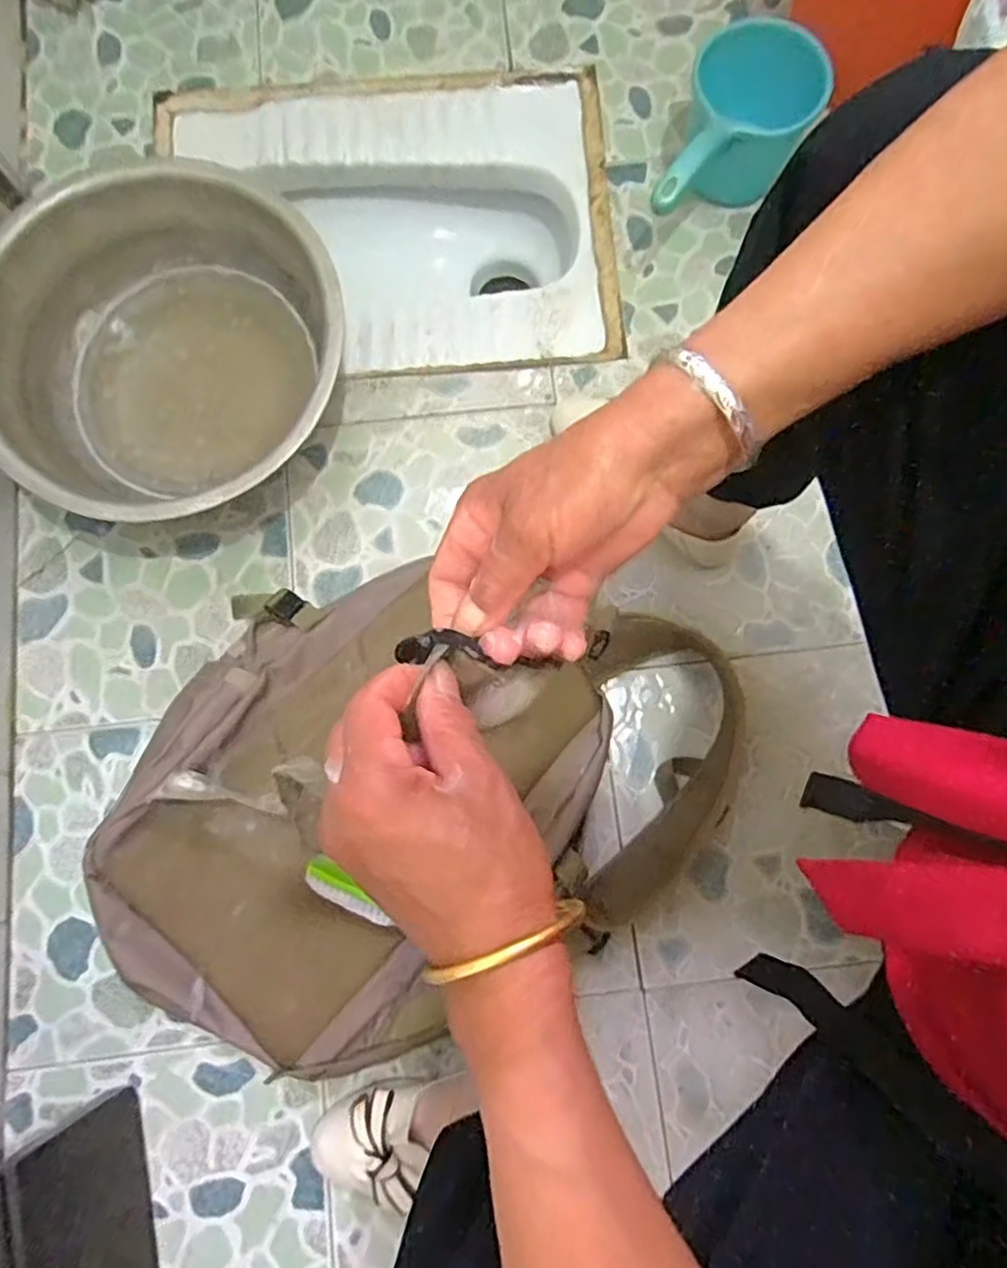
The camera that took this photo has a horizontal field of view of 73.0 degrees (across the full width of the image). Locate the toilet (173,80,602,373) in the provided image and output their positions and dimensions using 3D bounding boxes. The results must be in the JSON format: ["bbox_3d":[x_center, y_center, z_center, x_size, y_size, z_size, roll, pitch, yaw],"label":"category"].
[{"bbox_3d":[-0.134,-0.467,0.863,0.496,0.150,0.378,-5,81,-1],"label":"toilet"}]

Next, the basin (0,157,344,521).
[{"bbox_3d":[-0.321,-0.273,0.684,0.328,0.125,0.352,0,79,0],"label":"basin"}]

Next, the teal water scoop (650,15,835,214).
[{"bbox_3d":[0.243,-0.507,0.726,0.134,0.127,0.235,21,81,3],"label":"teal water scoop"}]

